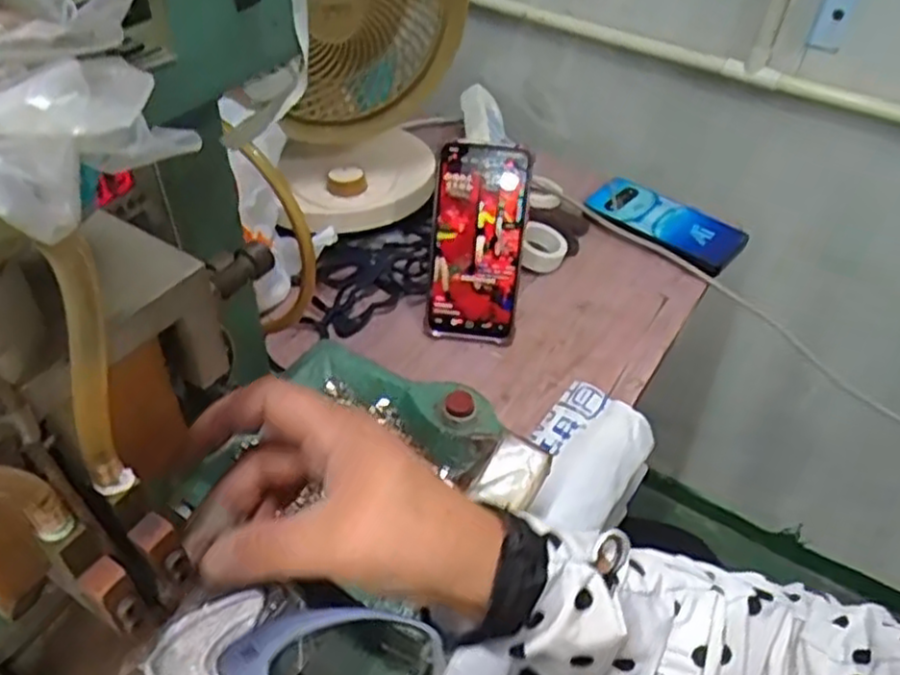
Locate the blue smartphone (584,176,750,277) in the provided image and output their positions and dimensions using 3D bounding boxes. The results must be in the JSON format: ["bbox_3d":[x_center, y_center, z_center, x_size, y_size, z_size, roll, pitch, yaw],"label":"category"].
[{"bbox_3d":[0.220,-0.121,0.759,0.159,0.016,0.074,31,51,25],"label":"blue smartphone"}]

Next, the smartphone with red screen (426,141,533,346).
[{"bbox_3d":[0.022,-0.078,0.620,0.077,0.165,0.012,5,18,2],"label":"smartphone with red screen"}]

